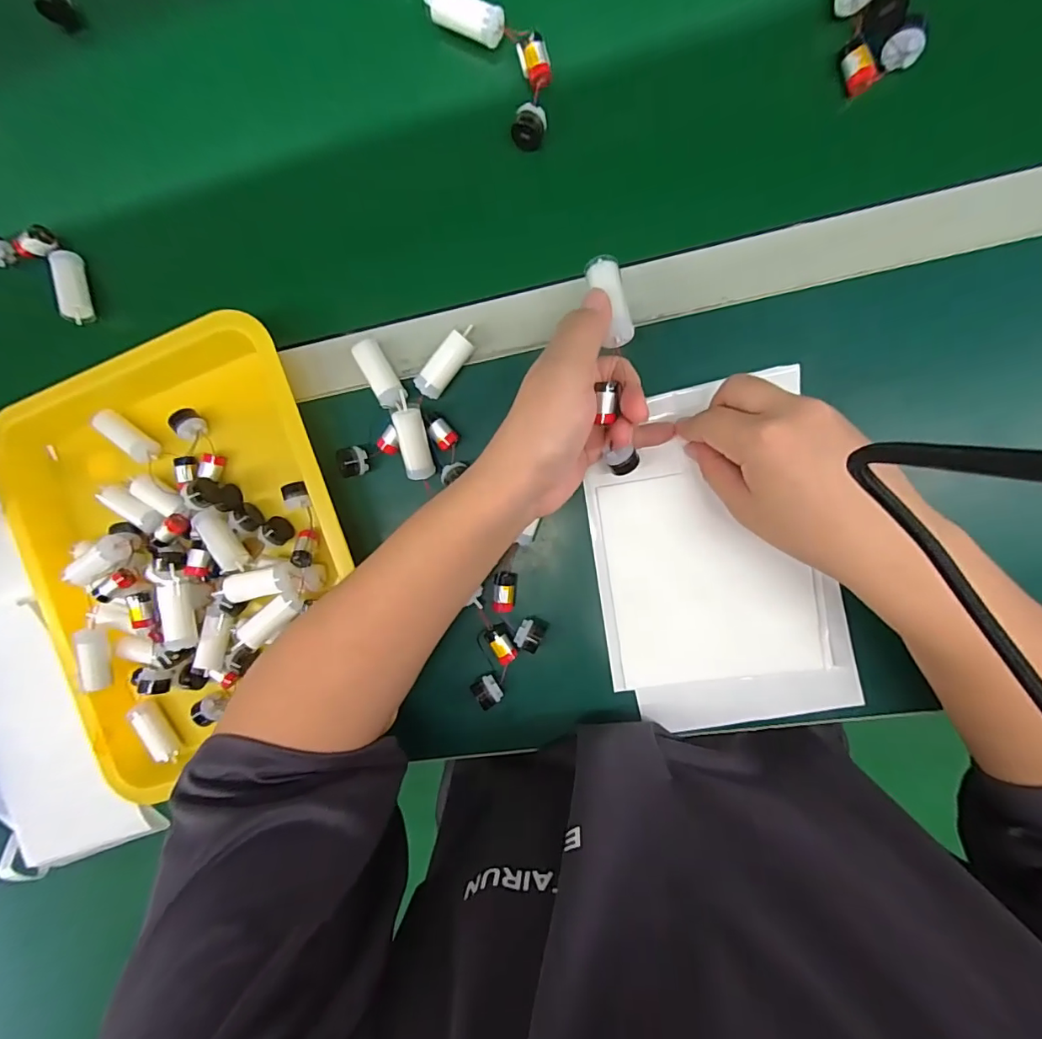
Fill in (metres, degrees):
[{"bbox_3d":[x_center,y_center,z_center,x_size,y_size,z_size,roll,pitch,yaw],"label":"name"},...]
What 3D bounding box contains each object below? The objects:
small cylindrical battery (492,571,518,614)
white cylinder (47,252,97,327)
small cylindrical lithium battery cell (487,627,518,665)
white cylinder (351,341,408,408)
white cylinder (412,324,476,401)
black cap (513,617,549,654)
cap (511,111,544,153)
[{"bbox_3d":[-0.012,0.054,0.365,0.016,0.011,0.030,7,94,-1],"label":"small cylindrical battery"},{"bbox_3d":[-0.355,-0.185,0.392,0.017,0.019,0.058,-13,94,0],"label":"white cylinder"},{"bbox_3d":[-0.013,0.094,0.367,0.015,0.013,0.030,-30,93,2],"label":"small cylindrical lithium battery cell"},{"bbox_3d":[-0.103,-0.107,0.367,0.020,0.018,0.050,-31,93,2],"label":"white cylinder"},{"bbox_3d":[-0.053,-0.112,0.359,0.019,0.023,0.054,41,93,-3],"label":"white cylinder"},{"bbox_3d":[0.008,0.084,0.363,0.021,0.017,0.022,29,93,-2],"label":"black cap"},{"bbox_3d":[0.005,-0.266,0.339,0.021,0.014,0.019,-1,94,0],"label":"cap"}]

